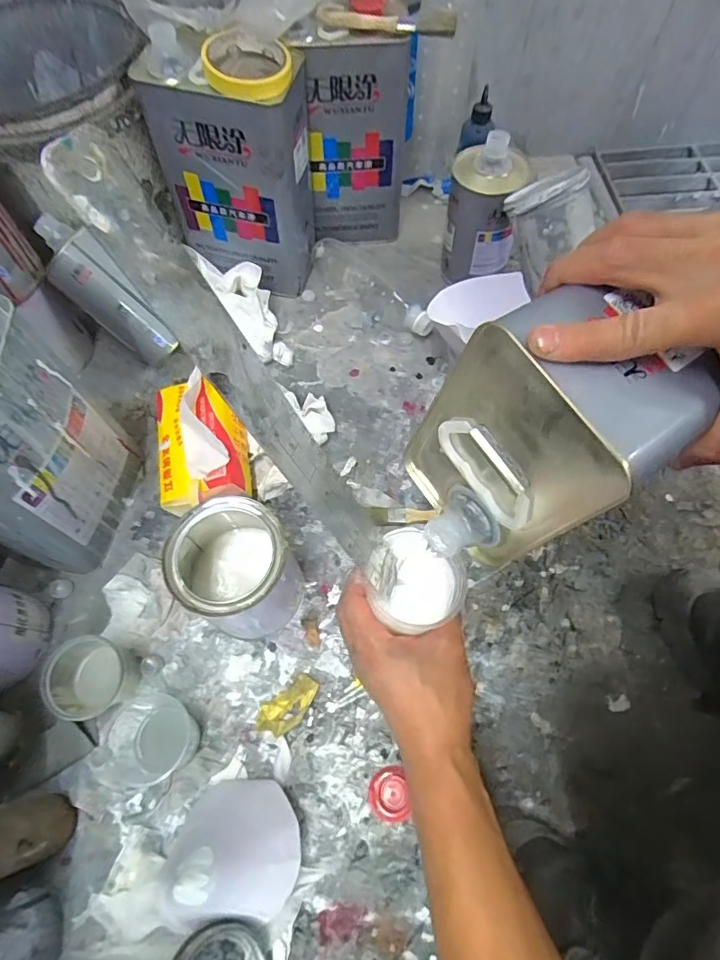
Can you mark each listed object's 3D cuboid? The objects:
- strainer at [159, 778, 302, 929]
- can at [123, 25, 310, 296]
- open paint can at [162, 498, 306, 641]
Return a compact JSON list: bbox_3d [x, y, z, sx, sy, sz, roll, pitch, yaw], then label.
[{"bbox_3d":[-0.108,0.308,0.411,0.109,0.092,0.094,0,65,0],"label":"strainer"},{"bbox_3d":[-0.149,-0.393,0.628,0.167,0.266,0.111,14,66,7],"label":"can"},{"bbox_3d":[-0.119,0.092,0.493,0.107,0.129,0.102,0,65,0],"label":"open paint can"}]

